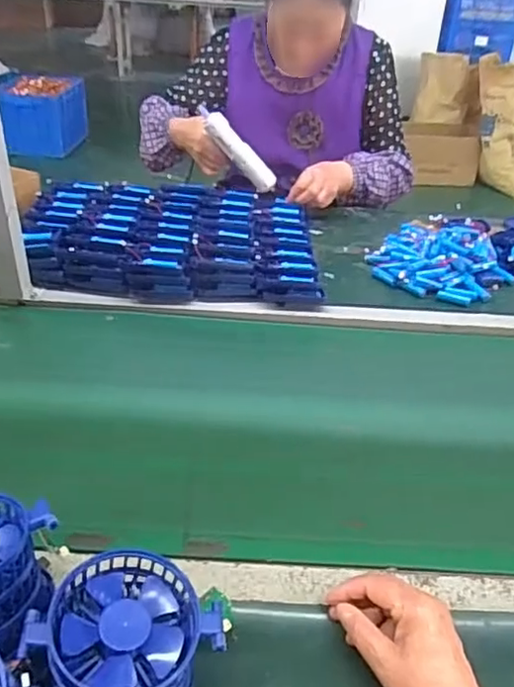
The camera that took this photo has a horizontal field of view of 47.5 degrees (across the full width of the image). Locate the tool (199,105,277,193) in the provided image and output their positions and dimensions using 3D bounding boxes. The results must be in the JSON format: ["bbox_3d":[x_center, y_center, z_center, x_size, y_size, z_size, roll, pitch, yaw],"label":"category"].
[{"bbox_3d":[-0.035,-0.360,1.083,0.047,0.195,0.037,-30,26,36],"label":"tool"}]

